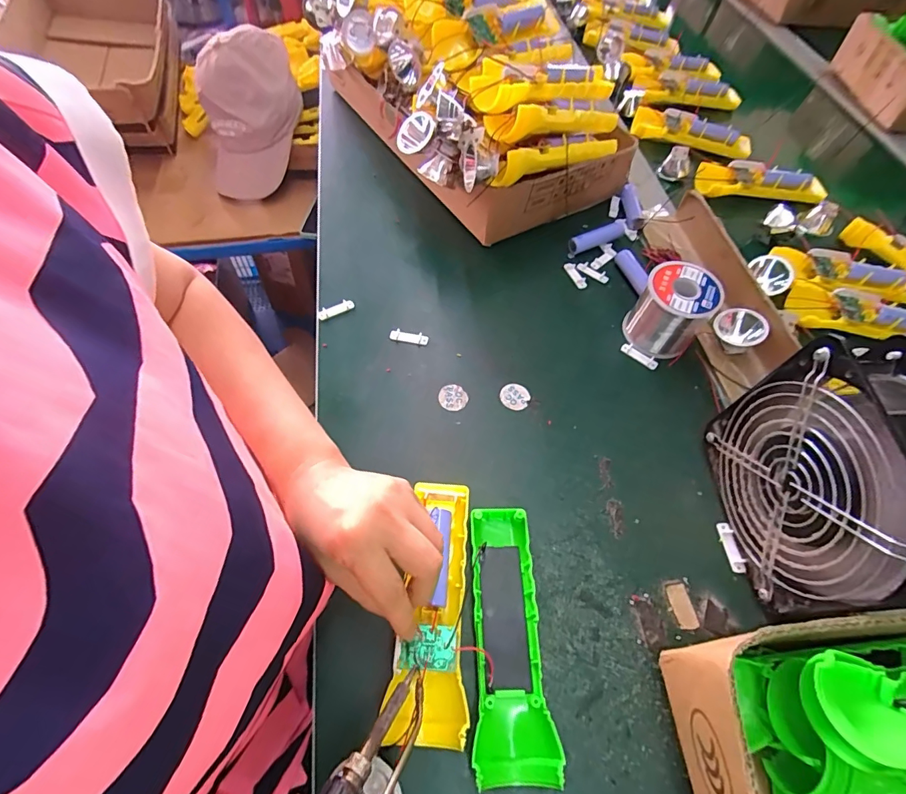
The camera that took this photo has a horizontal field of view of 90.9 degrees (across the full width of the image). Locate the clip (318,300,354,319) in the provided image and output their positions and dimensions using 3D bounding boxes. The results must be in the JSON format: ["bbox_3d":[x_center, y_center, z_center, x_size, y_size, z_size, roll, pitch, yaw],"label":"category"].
[{"bbox_3d":[-0.119,-0.089,0.452,0.037,0.006,0.011,-20,62,-15],"label":"clip"}]

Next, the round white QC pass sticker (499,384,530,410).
[{"bbox_3d":[0.057,-0.001,0.410,0.027,0.004,0.025,2,59,-3],"label":"round white QC pass sticker"}]

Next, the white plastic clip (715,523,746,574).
[{"bbox_3d":[0.215,0.116,0.345,0.010,0.006,0.037,-3,59,-5],"label":"white plastic clip"}]

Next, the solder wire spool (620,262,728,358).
[{"bbox_3d":[0.207,-0.082,0.425,0.064,0.065,0.059,2,59,-3],"label":"solder wire spool"}]

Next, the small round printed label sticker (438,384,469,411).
[{"bbox_3d":[0.000,0.001,0.408,0.024,0.004,0.026,0,72,1],"label":"small round printed label sticker"}]

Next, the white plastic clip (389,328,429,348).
[{"bbox_3d":[-0.044,-0.058,0.438,0.037,0.004,0.013,13,59,4],"label":"white plastic clip"}]

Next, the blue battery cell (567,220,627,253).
[{"bbox_3d":[0.167,-0.185,0.509,0.082,0.015,0.018,-26,64,-18],"label":"blue battery cell"}]

